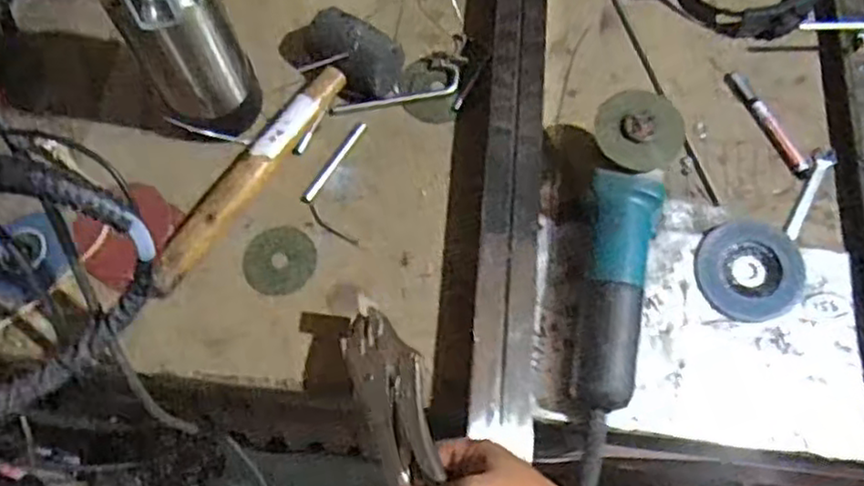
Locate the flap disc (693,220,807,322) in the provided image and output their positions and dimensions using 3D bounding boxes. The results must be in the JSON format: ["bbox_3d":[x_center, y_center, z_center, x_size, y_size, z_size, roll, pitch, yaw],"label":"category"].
[{"bbox_3d":[0.297,0.025,0.660,0.093,0.006,0.092,-1,83,11],"label":"flap disc"}]

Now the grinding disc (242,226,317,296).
[{"bbox_3d":[-0.147,0.016,0.681,0.068,0.004,0.068,0,68,1],"label":"grinding disc"}]

